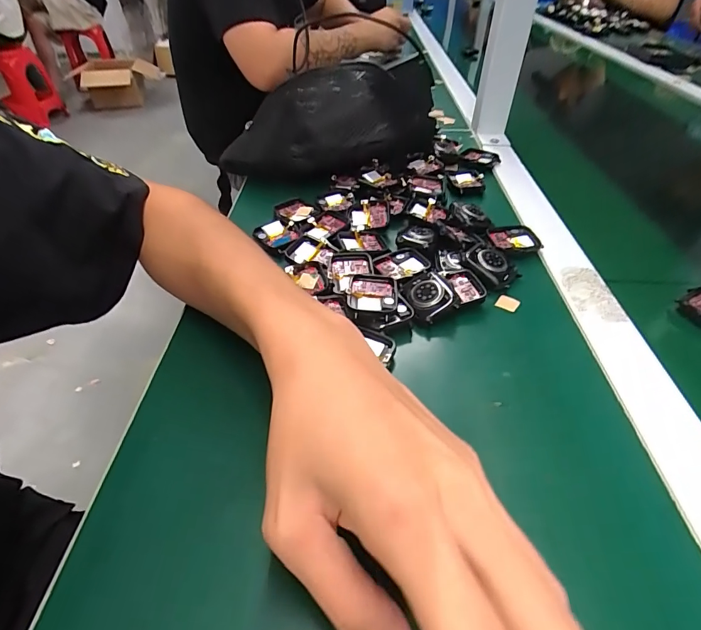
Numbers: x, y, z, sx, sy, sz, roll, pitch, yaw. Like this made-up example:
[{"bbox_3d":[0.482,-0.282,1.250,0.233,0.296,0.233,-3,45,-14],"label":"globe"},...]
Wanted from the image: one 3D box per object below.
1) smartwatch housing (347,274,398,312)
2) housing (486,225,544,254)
[{"bbox_3d":[0.017,-0.013,0.302,0.036,0.012,0.041,5,43,4],"label":"smartwatch housing"},{"bbox_3d":[0.148,-0.068,0.365,0.046,0.009,0.034,3,43,2],"label":"housing"}]

